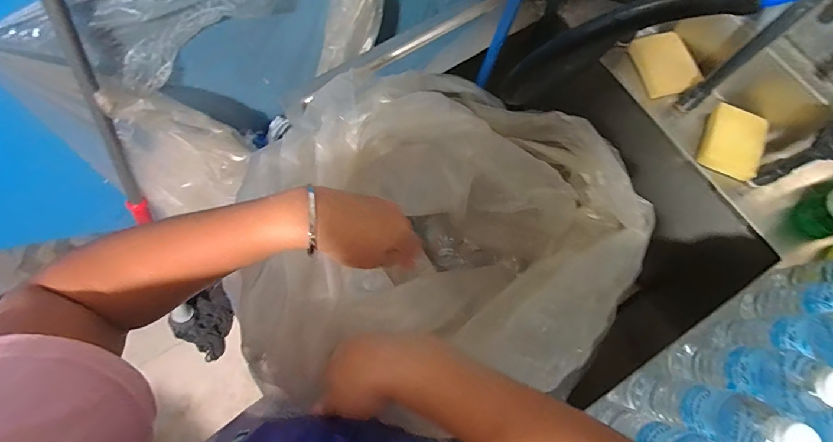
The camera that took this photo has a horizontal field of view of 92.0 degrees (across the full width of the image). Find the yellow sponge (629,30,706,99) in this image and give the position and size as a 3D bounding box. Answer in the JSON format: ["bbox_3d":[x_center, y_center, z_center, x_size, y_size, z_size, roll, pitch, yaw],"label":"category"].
[{"bbox_3d":[0.392,-0.248,0.637,0.068,0.031,0.107,-16,74,-6],"label":"yellow sponge"}]

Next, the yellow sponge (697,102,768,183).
[{"bbox_3d":[0.473,-0.117,0.600,0.078,0.028,0.095,25,74,6],"label":"yellow sponge"}]

